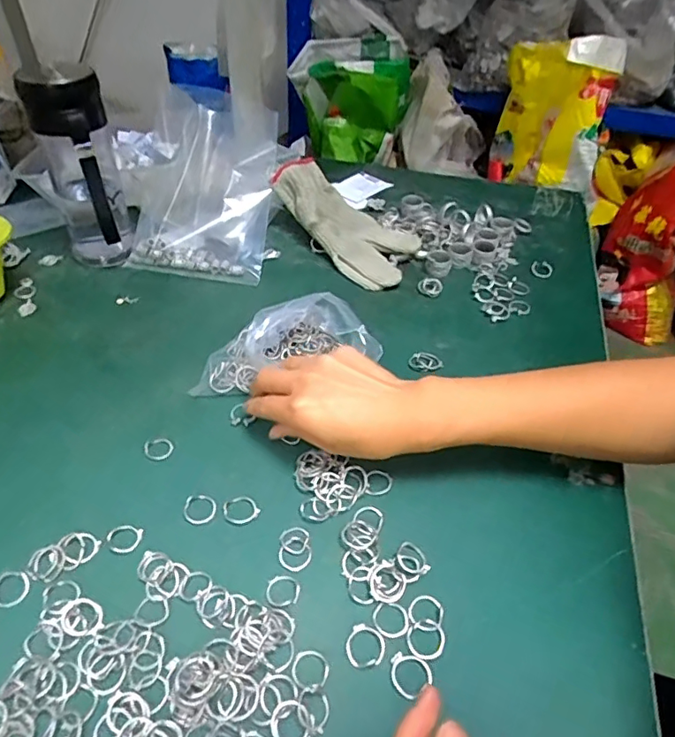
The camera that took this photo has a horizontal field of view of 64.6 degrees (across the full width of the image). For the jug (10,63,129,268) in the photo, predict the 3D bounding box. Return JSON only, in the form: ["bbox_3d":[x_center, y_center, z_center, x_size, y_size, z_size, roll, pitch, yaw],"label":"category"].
[{"bbox_3d":[-0.244,-0.186,0.518,0.065,0.186,0.076,-17,48,-18],"label":"jug"}]

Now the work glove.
[{"bbox_3d":[0.013,-0.164,0.601,0.091,0.042,0.191,-32,71,-29],"label":"work glove"}]

